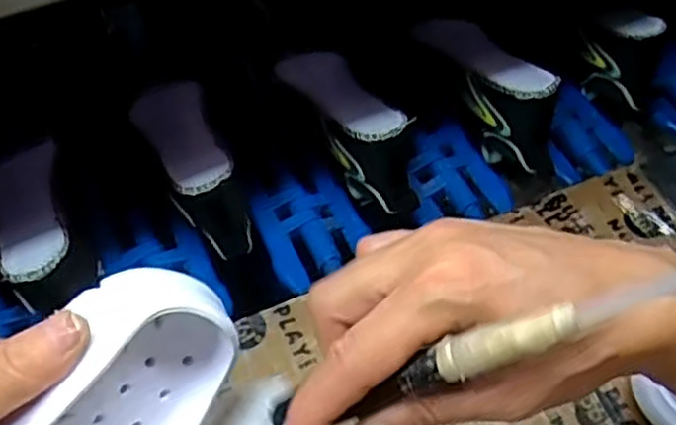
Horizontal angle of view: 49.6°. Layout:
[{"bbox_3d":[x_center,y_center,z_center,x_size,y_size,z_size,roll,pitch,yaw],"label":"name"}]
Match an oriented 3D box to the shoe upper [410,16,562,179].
[{"bbox_3d":[0.141,-0.124,0.693,0.072,0.088,0.204,-16,60,-12],"label":"shoe upper"}]

